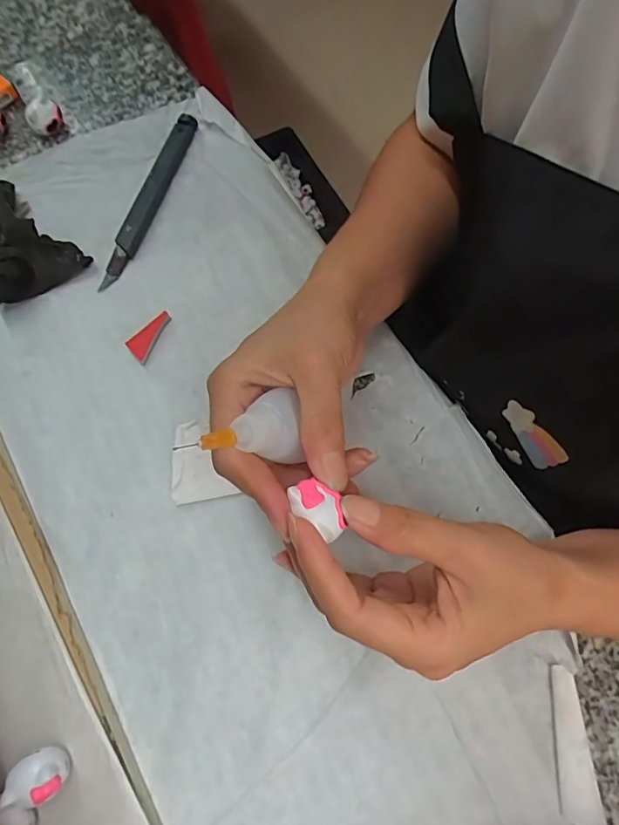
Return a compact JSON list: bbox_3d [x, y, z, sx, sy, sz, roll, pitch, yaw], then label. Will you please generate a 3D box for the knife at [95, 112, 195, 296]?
[{"bbox_3d":[-0.112,-0.149,0.347,0.014,0.013,0.147,18,71,5],"label":"knife"}]

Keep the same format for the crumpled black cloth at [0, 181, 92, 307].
[{"bbox_3d":[-0.198,-0.108,0.328,0.086,0.022,0.060,39,74,12],"label":"crumpled black cloth"}]

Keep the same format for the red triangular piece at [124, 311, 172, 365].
[{"bbox_3d":[-0.102,-0.049,0.315,0.015,0.005,0.035,27,72,8],"label":"red triangular piece"}]

